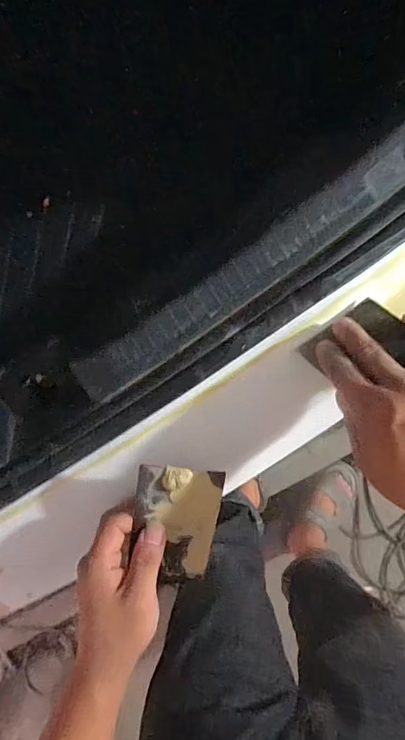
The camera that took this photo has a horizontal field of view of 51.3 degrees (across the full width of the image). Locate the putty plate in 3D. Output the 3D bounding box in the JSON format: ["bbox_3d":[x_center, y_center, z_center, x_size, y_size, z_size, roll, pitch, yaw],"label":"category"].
[{"bbox_3d":[-0.022,0.137,0.360,0.072,0.014,0.132,2,115,-16],"label":"putty plate"}]

